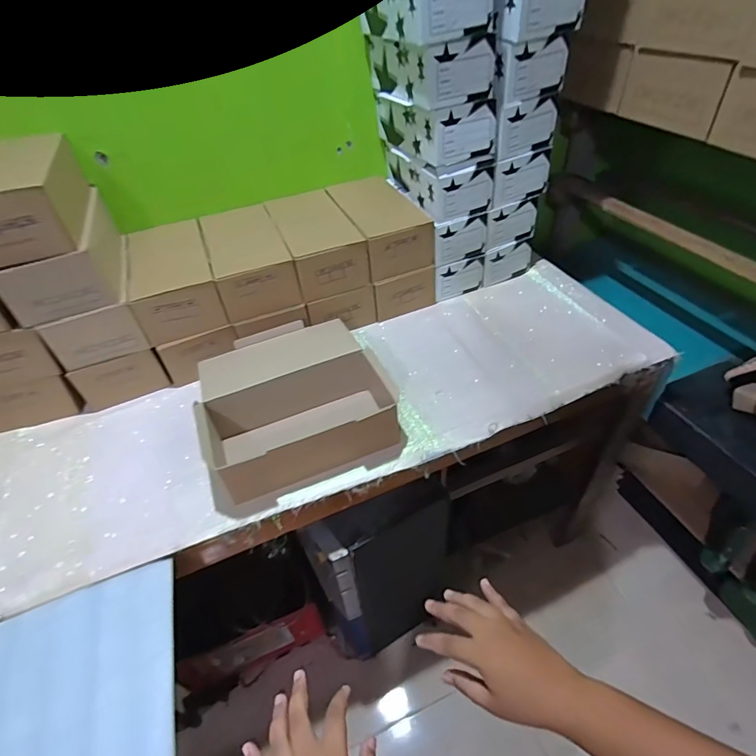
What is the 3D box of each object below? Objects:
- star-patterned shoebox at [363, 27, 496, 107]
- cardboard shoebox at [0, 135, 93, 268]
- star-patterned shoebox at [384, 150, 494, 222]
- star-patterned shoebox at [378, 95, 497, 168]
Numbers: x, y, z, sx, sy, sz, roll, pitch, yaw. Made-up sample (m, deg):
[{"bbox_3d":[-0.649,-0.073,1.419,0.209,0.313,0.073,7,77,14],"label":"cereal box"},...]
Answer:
[{"bbox_3d":[0.090,-0.561,0.794,0.143,0.089,0.265,-16,45,-12],"label":"star-patterned shoebox"},{"bbox_3d":[-0.549,-0.289,0.695,0.142,0.105,0.265,-16,45,-11],"label":"cardboard shoebox"},{"bbox_3d":[0.121,-0.427,0.933,0.129,0.095,0.246,-18,45,-13],"label":"star-patterned shoebox"},{"bbox_3d":[0.104,-0.498,0.864,0.131,0.098,0.253,-18,45,-13],"label":"star-patterned shoebox"}]

